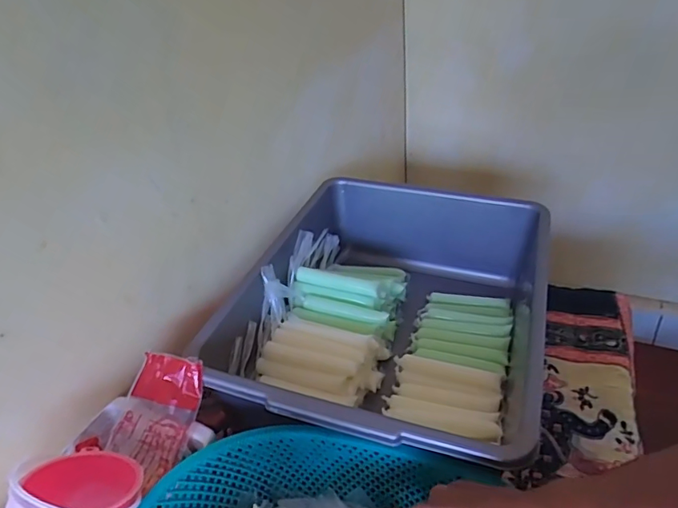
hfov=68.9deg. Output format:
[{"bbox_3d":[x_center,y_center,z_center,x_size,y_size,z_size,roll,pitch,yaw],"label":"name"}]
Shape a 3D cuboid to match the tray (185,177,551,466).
[{"bbox_3d":[0.061,0.070,0.560,0.299,0.126,0.377,9,38,19],"label":"tray"}]

